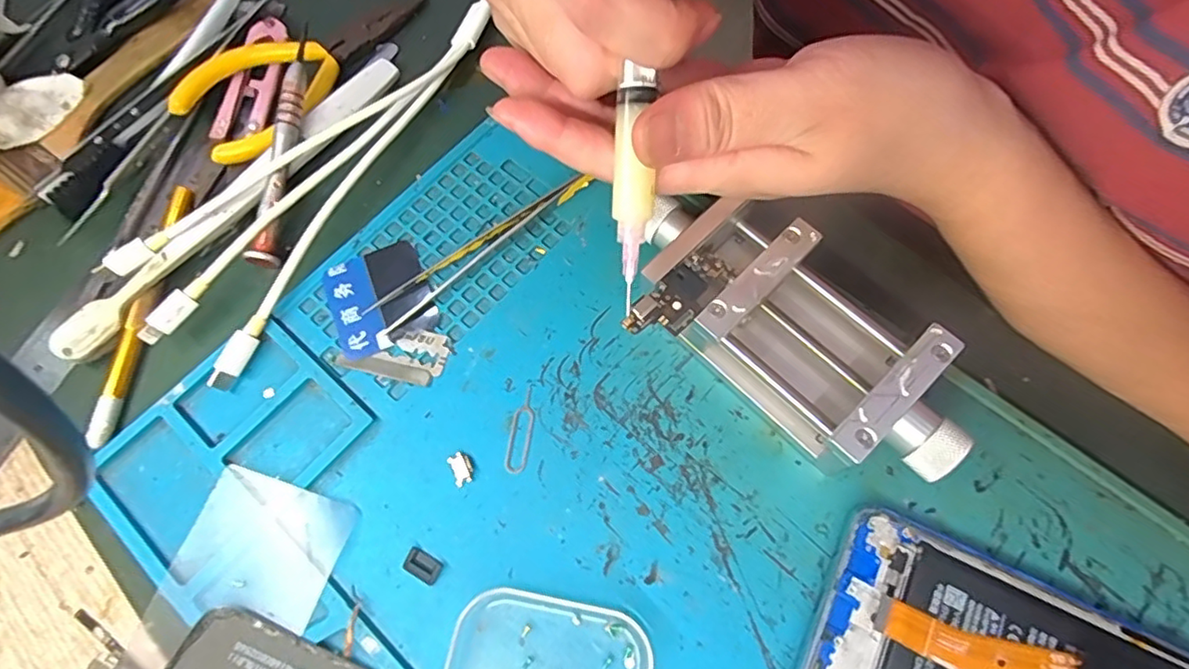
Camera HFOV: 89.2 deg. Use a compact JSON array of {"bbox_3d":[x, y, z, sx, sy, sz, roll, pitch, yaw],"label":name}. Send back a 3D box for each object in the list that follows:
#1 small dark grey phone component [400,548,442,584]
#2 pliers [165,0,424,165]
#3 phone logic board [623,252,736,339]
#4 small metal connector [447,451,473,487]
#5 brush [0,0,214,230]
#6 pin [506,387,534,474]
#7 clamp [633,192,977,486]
[{"bbox_3d":[-0.060,0.081,0.209,0.013,0.004,0.008,29,73,13],"label":"small dark grey phone component"},{"bbox_3d":[-0.140,-0.133,0.286,0.047,0.016,0.122,36,74,15],"label":"pliers"},{"bbox_3d":[0.030,-0.013,0.213,0.042,0.004,0.018,-42,75,-12],"label":"phone logic board"},{"bbox_3d":[-0.049,0.049,0.222,0.008,0.004,0.012,-25,70,-7],"label":"small metal connector"},{"bbox_3d":[-0.238,-0.108,0.284,0.033,0.007,0.160,30,73,13],"label":"brush"},{"bbox_3d":[-0.028,0.036,0.228,0.009,0.004,0.033,4,67,5],"label":"pin"},{"bbox_3d":[0.073,-0.001,0.221,0.056,0.033,0.127,-42,73,-13],"label":"clamp"}]

